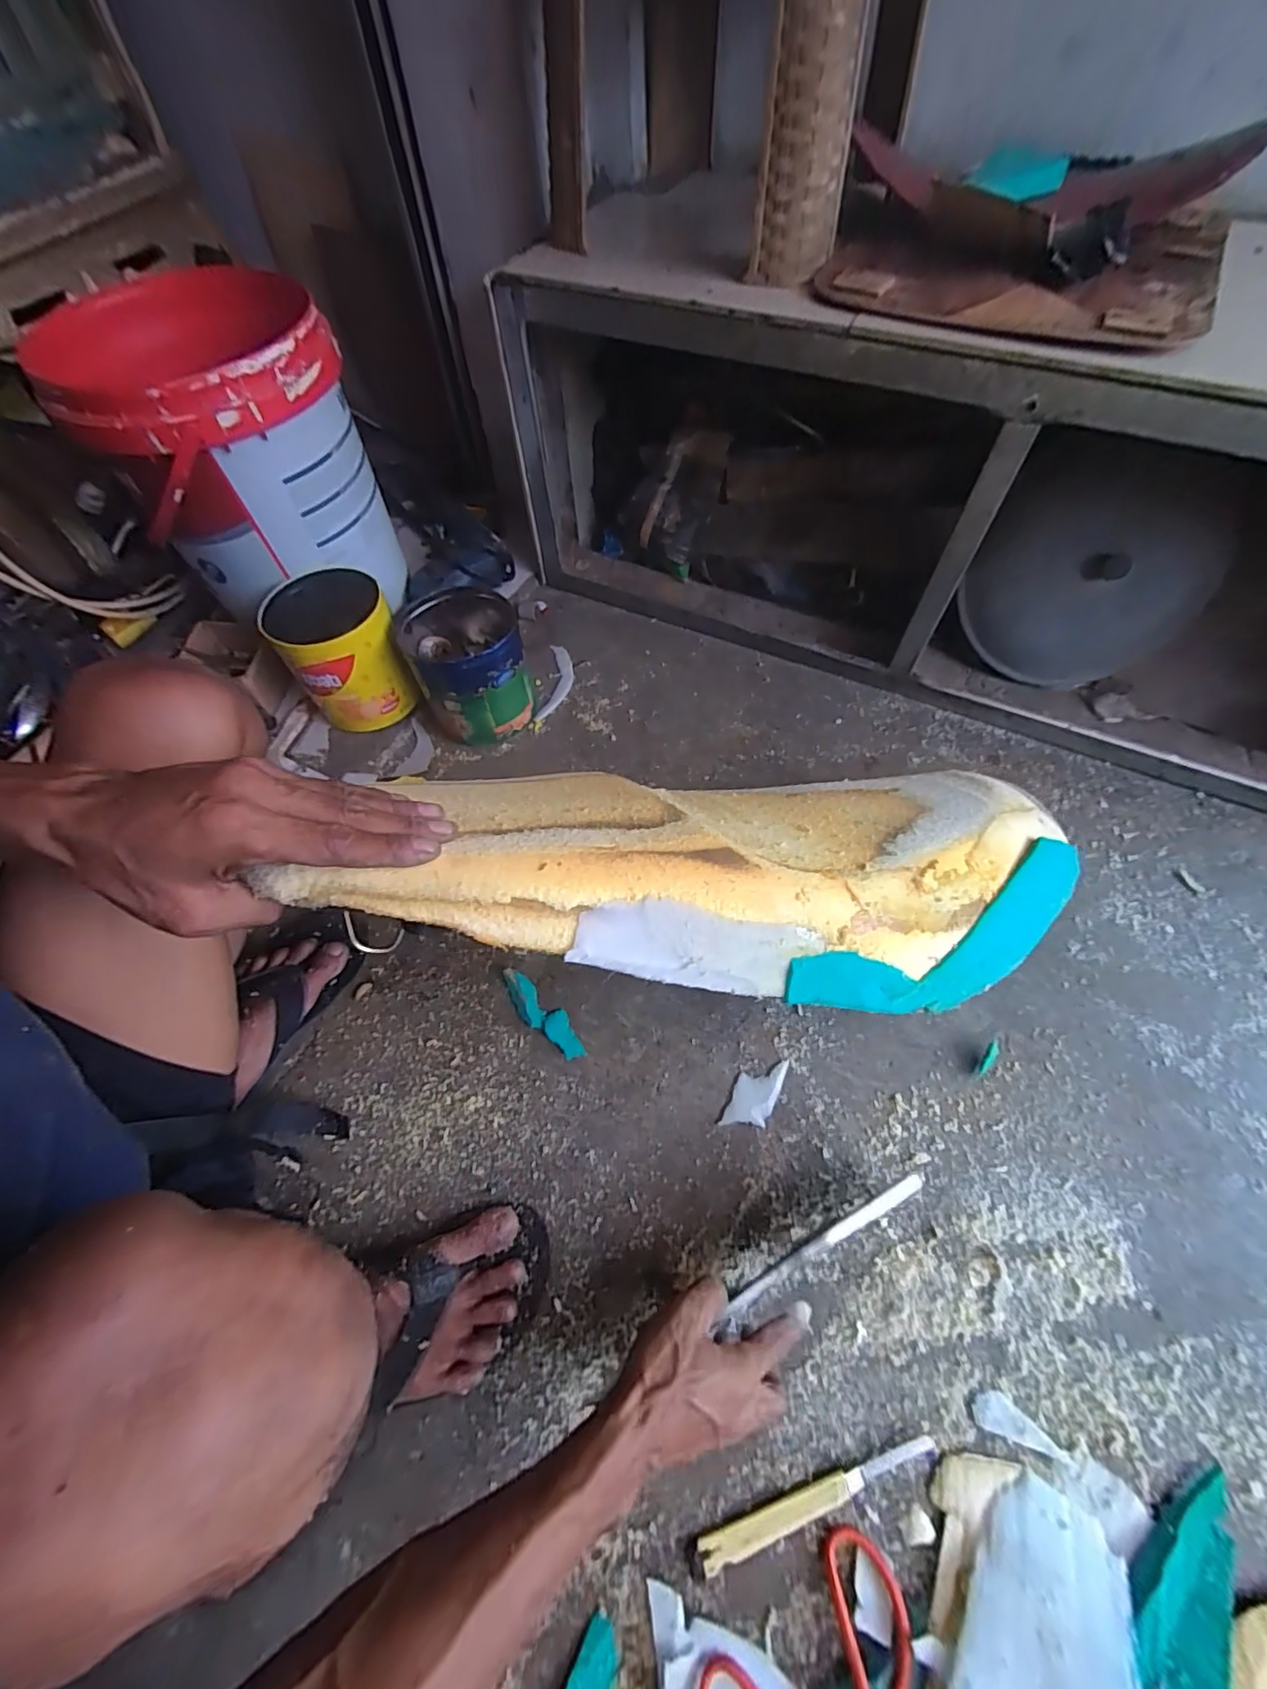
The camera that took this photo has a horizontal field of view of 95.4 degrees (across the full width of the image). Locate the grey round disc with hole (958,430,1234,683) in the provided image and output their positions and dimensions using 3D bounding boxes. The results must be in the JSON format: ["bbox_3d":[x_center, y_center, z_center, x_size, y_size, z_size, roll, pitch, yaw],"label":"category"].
[{"bbox_3d":[0.547,-0.317,0.696,0.255,0.252,0.053,20,62,13],"label":"grey round disc with hole"}]

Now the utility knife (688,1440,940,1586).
[{"bbox_3d":[0.142,0.513,0.449,0.204,0.009,0.022,-17,61,-8],"label":"utility knife"}]

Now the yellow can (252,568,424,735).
[{"bbox_3d":[-0.391,-0.260,0.792,0.148,0.151,0.145,-27,63,-12],"label":"yellow can"}]

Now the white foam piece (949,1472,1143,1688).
[{"bbox_3d":[0.276,0.554,0.384,0.096,0.014,0.185,24,48,34],"label":"white foam piece"}]

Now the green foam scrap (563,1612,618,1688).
[{"bbox_3d":[-0.036,0.598,0.404,0.028,0.006,0.076,29,65,17],"label":"green foam scrap"}]

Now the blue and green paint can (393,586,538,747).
[{"bbox_3d":[-0.228,-0.241,0.798,0.152,0.150,0.155,-18,61,-9],"label":"blue and green paint can"}]

